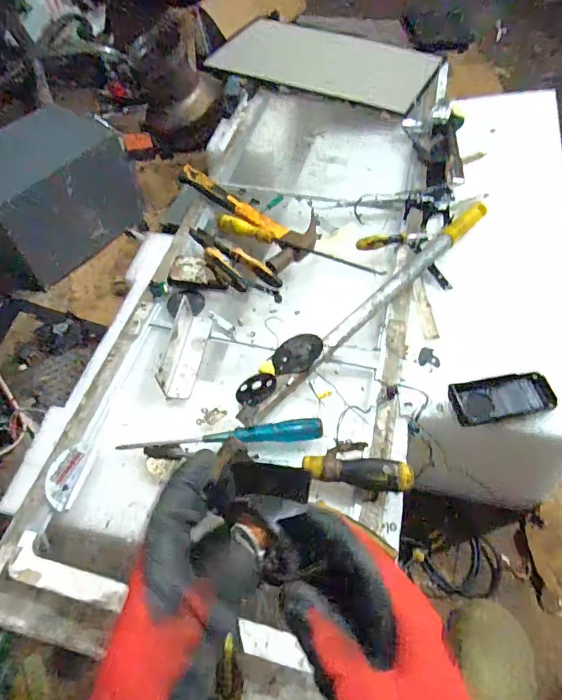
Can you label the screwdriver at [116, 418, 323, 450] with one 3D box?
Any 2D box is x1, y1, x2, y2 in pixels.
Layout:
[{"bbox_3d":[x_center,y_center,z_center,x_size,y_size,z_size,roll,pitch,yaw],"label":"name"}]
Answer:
[{"bbox_3d":[-0.071,0.107,0.531,0.242,0.026,0.023,-7,56,-1],"label":"screwdriver"}]

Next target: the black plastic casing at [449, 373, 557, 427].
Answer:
[{"bbox_3d":[0.273,0.059,0.552,0.118,0.017,0.057,-9,56,-2],"label":"black plastic casing"}]

